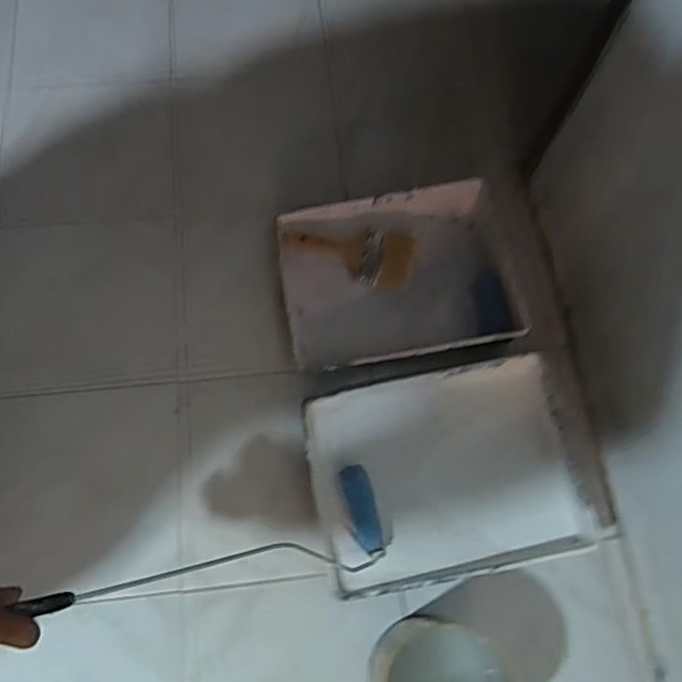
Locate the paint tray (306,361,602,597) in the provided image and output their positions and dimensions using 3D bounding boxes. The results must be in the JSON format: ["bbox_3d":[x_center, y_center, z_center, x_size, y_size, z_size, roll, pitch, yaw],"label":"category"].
[{"bbox_3d":[0.149,0.188,0.872,0.374,0.059,0.289,-10,69,-5],"label":"paint tray"}]

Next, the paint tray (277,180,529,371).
[{"bbox_3d":[0.089,-0.109,0.990,0.374,0.064,0.295,-9,69,-4],"label":"paint tray"}]

